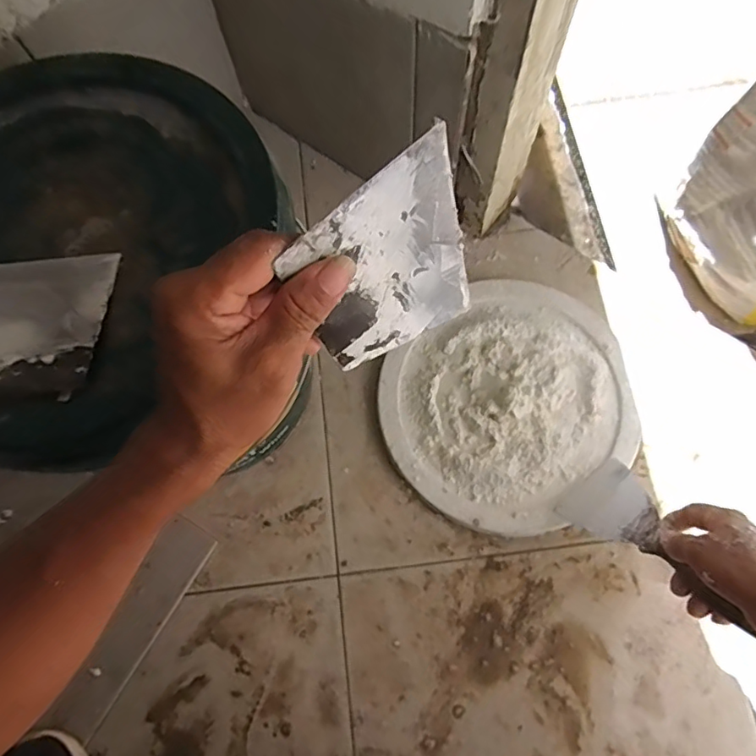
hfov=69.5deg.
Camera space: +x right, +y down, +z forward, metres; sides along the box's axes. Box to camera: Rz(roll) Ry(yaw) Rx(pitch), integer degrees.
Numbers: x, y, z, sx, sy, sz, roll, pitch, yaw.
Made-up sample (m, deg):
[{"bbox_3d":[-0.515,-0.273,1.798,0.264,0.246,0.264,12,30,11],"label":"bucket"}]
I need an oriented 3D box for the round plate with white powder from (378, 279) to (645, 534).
[{"bbox_3d":[0.154,0.027,0.634,0.286,0.041,0.256,-40,74,-10],"label":"round plate with white powder"}]

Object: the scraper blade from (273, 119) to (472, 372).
[{"bbox_3d":[0.005,-0.054,0.291,0.091,0.136,0.004,-32,62,-1],"label":"scraper blade"}]

